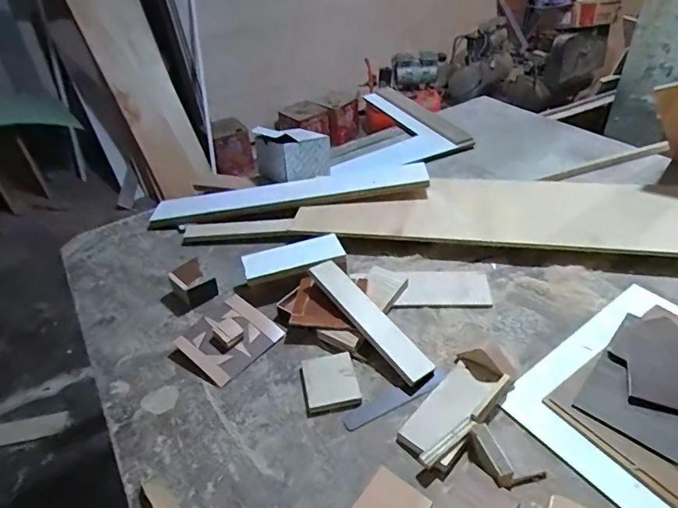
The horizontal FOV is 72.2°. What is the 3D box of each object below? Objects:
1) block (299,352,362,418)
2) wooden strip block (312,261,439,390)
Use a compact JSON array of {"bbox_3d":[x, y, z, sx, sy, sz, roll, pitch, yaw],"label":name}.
[{"bbox_3d":[-0.014,0.171,0.627,0.072,0.016,0.084,-11,38,-6],"label":"block"},{"bbox_3d":[0.043,0.092,0.683,0.056,0.010,0.236,-16,47,-34],"label":"wooden strip block"}]

